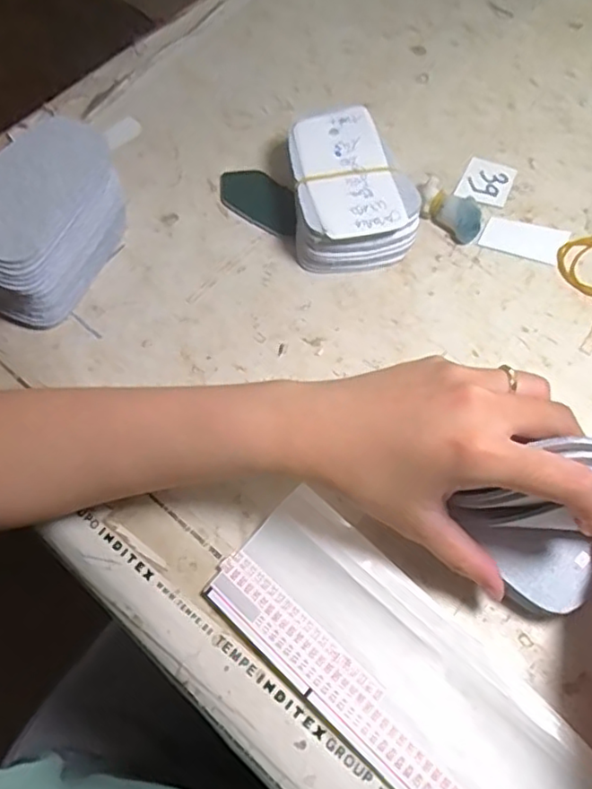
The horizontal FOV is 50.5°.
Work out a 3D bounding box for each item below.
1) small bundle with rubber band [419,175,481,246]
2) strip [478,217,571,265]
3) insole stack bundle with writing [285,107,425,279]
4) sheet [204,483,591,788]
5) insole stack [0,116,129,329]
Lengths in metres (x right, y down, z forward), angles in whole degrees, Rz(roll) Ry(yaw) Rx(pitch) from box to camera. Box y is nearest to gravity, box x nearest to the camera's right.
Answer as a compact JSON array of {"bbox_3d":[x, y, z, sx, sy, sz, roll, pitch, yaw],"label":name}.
[{"bbox_3d":[0.100,-0.119,0.402,0.042,0.026,0.021,38,72,19],"label":"small bundle with rubber band"},{"bbox_3d":[0.146,-0.100,0.402,0.051,0.004,0.027,17,67,11],"label":"strip"},{"bbox_3d":[0.036,-0.133,0.406,0.075,0.038,0.104,-5,64,1],"label":"insole stack bundle with writing"},{"bbox_3d":[0.052,0.135,0.291,0.200,0.013,0.073,39,73,19],"label":"sheet"},{"bbox_3d":[-0.153,-0.105,0.388,0.069,0.066,0.113,29,69,16],"label":"insole stack"}]

